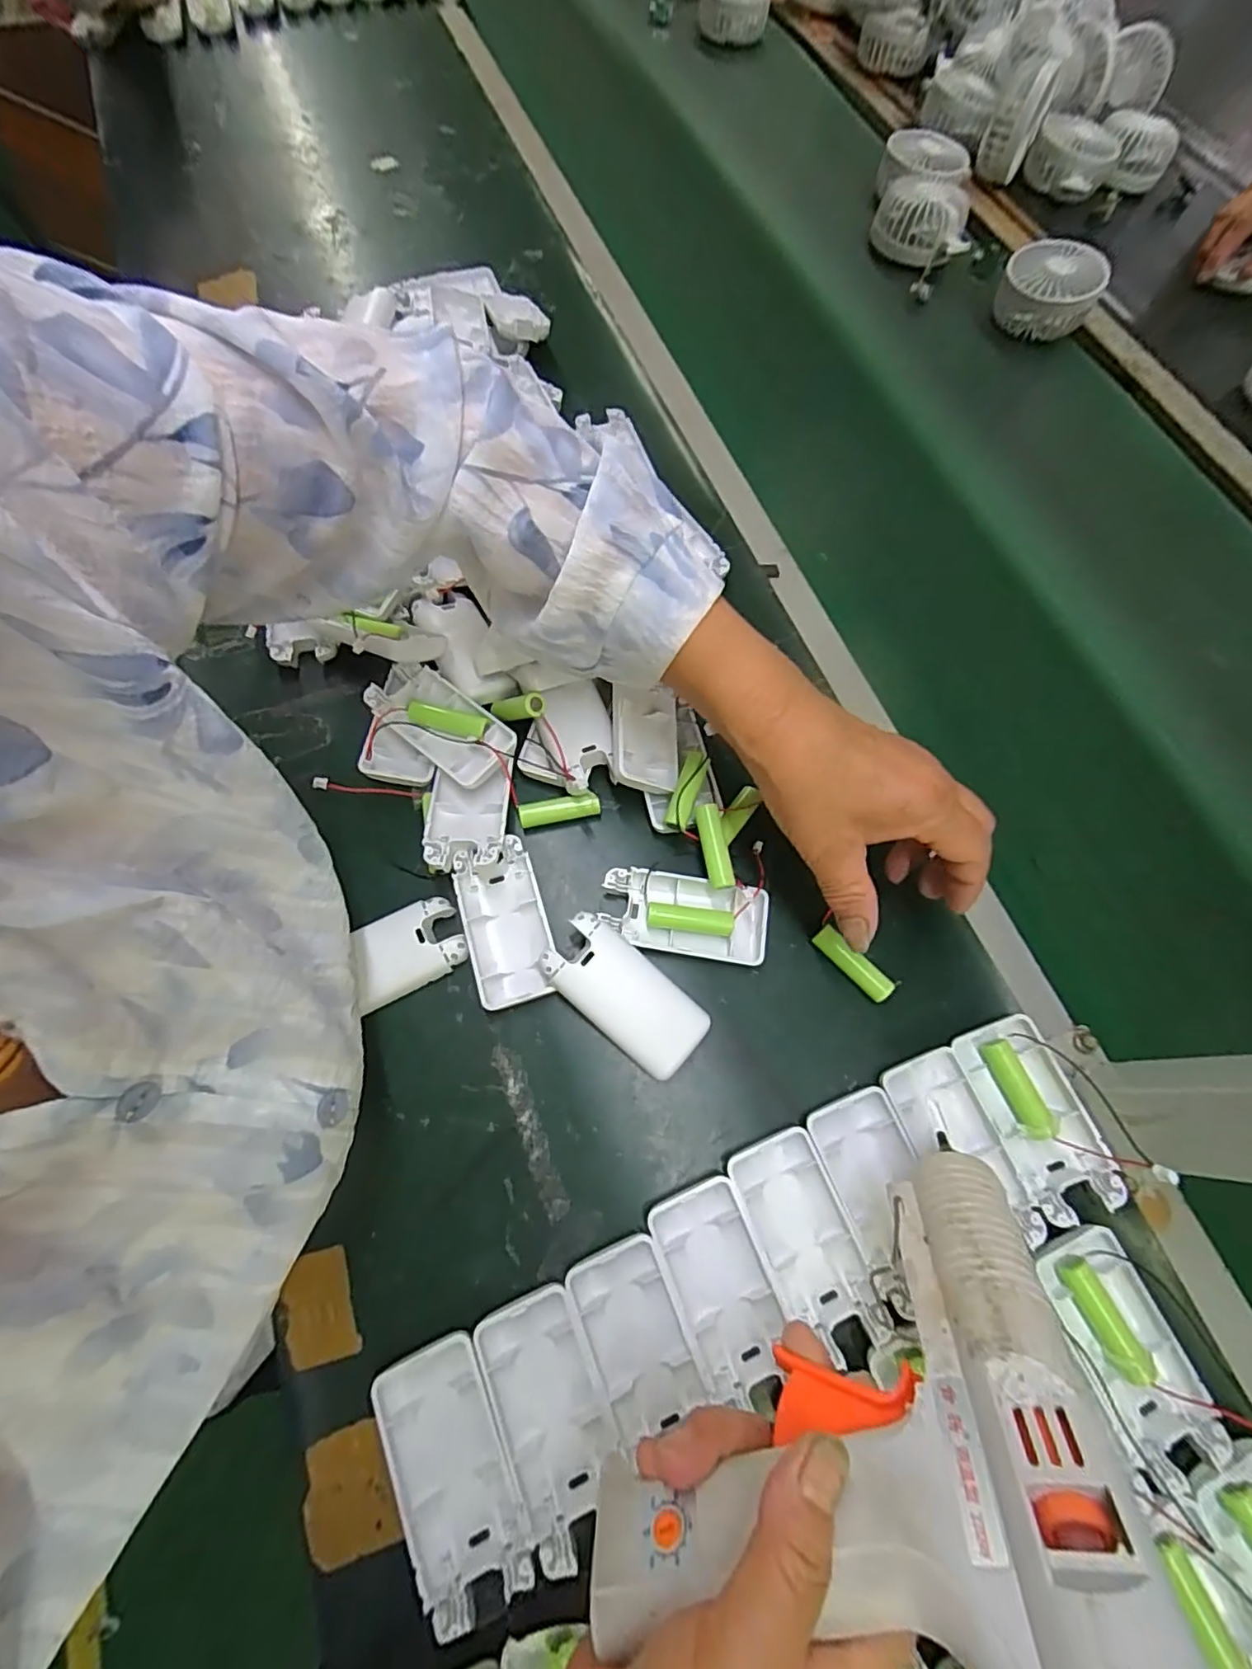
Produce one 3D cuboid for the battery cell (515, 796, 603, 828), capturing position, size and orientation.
[{"bbox_3d":[-0.041,-0.015,0.384,0.050,0.014,0.014,-10,70,-5],"label":"battery cell"}]

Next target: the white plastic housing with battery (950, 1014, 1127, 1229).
[{"bbox_3d":[0.215,0.146,0.322,0.042,0.015,0.094,-19,71,-8],"label":"white plastic housing with battery"}]

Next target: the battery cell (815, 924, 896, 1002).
[{"bbox_3d":[0.128,0.074,0.349,0.012,0.009,0.050,-42,70,-16],"label":"battery cell"}]

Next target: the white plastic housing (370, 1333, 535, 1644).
[{"bbox_3d":[-0.075,0.273,0.264,0.046,0.011,0.092,-23,72,-10],"label":"white plastic housing"}]

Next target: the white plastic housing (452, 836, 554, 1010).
[{"bbox_3d":[-0.069,0.051,0.354,0.044,0.019,0.090,-16,71,-8],"label":"white plastic housing"}]

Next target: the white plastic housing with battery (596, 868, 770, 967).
[{"bbox_3d":[0.034,0.047,0.357,0.093,0.016,0.043,11,70,2],"label":"white plastic housing with battery"}]

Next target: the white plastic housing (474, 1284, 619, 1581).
[{"bbox_3d":[-0.032,0.257,0.271,0.043,0.012,0.092,-21,72,-9],"label":"white plastic housing"}]

